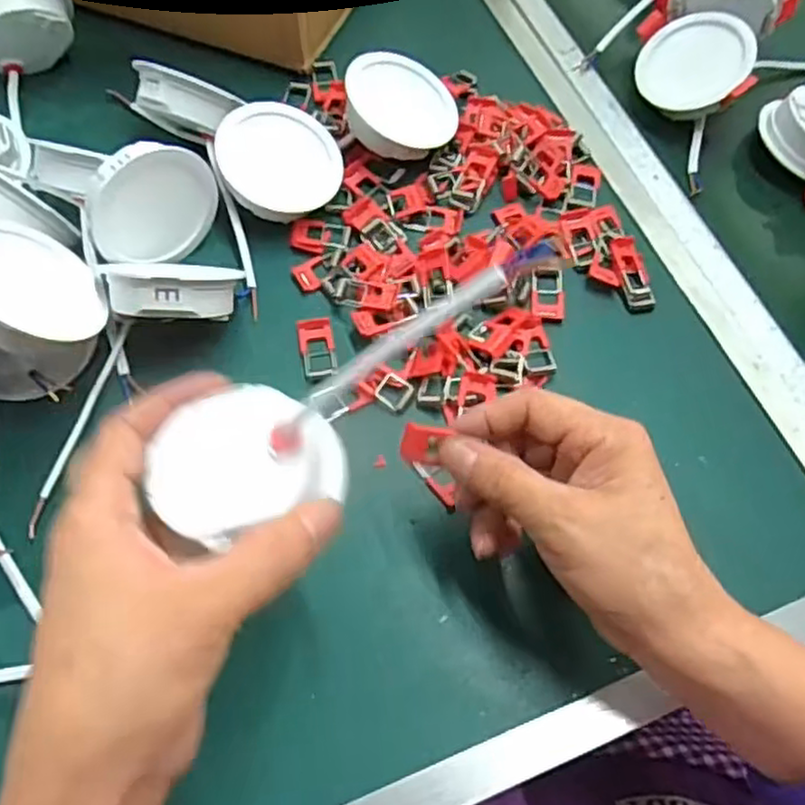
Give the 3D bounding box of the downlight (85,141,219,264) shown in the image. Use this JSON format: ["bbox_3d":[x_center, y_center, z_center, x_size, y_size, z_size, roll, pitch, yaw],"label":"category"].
[{"bbox_3d":[-0.138,-0.108,0.381,0.028,0.063,0.071,35,70,30],"label":"downlight"}]

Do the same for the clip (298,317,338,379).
[{"bbox_3d":[-0.046,-0.031,0.382,0.019,0.004,0.037,-11,66,-8],"label":"clip"}]

